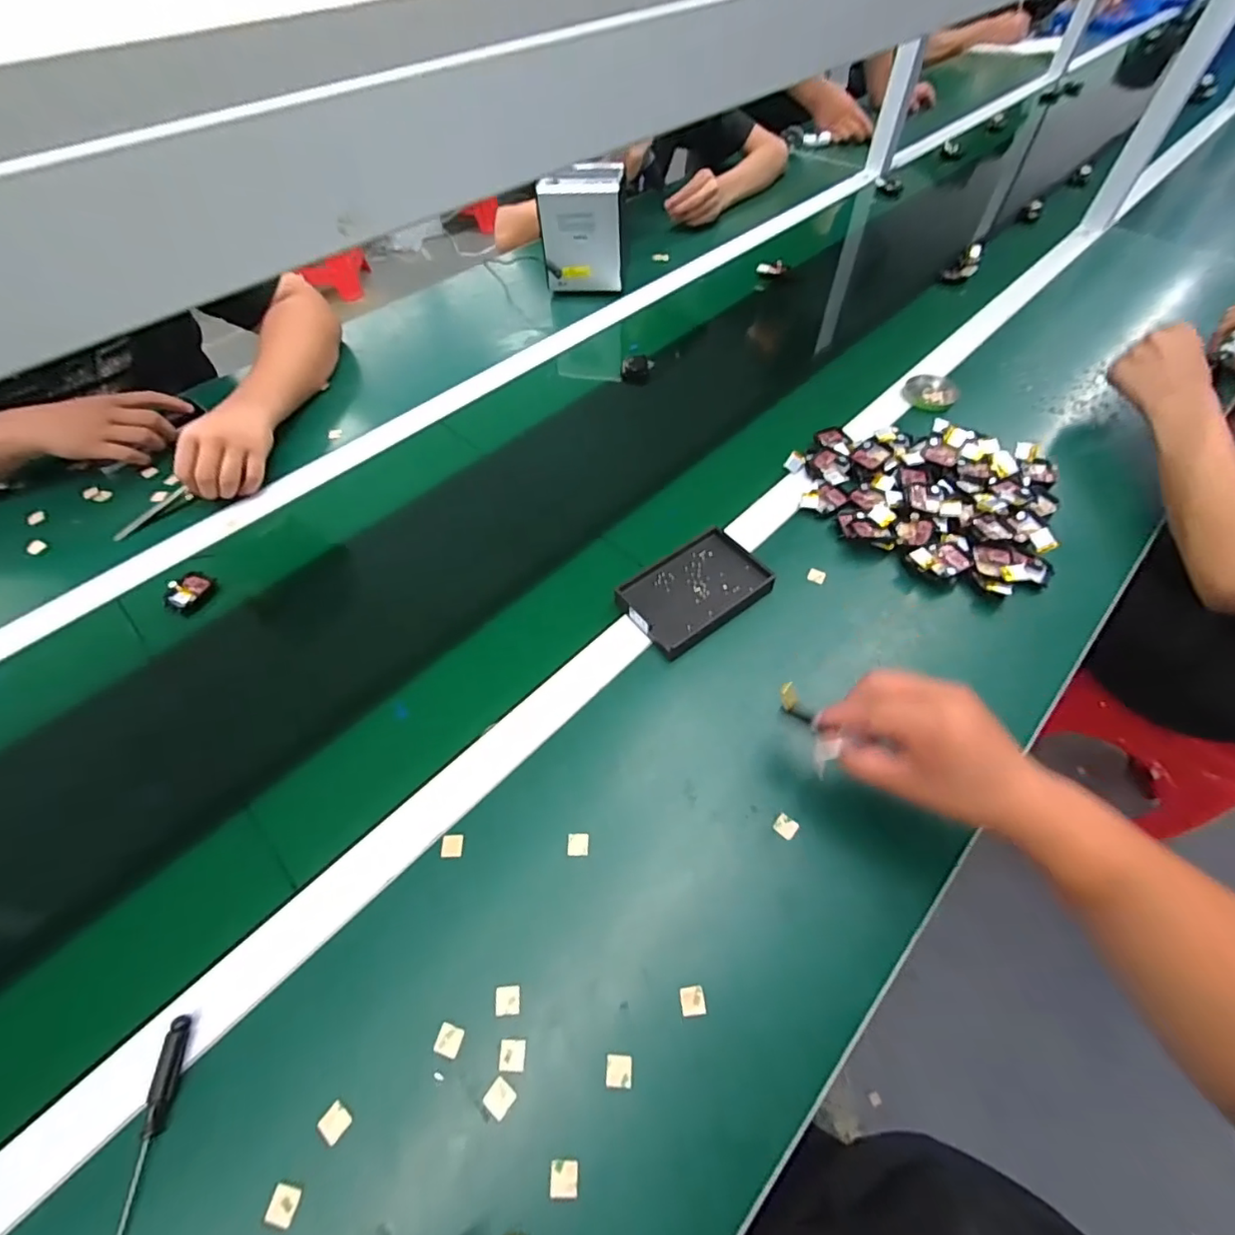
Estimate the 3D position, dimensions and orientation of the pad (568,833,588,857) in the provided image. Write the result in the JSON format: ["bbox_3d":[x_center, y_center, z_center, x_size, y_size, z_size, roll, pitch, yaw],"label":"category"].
[{"bbox_3d":[-0.030,0.176,0.421,0.016,0.004,0.016,-1,56,2],"label":"pad"}]

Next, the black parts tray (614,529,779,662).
[{"bbox_3d":[0.077,-0.027,0.545,0.139,0.026,0.092,-33,61,-18],"label":"black parts tray"}]

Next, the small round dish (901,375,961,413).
[{"bbox_3d":[0.416,-0.298,0.722,0.068,0.020,0.060,26,61,18],"label":"small round dish"}]

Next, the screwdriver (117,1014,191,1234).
[{"bbox_3d":[-0.281,0.319,0.322,0.013,0.014,0.132,-4,56,0],"label":"screwdriver"}]

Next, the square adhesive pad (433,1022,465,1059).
[{"bbox_3d":[-0.111,0.277,0.356,0.017,0.004,0.016,14,58,11],"label":"square adhesive pad"}]

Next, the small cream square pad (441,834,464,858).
[{"bbox_3d":[-0.128,0.177,0.421,0.016,0.004,0.017,-3,56,0],"label":"small cream square pad"}]

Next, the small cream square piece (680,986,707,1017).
[{"bbox_3d":[0.051,0.258,0.365,0.016,0.004,0.016,-4,56,0],"label":"small cream square piece"}]

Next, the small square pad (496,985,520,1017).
[{"bbox_3d":[-0.074,0.259,0.367,0.016,0.004,0.016,-7,56,-2],"label":"small square pad"}]

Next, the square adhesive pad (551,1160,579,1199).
[{"bbox_3d":[-0.031,0.329,0.318,0.016,0.004,0.016,-2,56,1],"label":"square adhesive pad"}]

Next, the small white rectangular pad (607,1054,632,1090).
[{"bbox_3d":[0.001,0.289,0.346,0.016,0.004,0.016,0,56,3],"label":"small white rectangular pad"}]

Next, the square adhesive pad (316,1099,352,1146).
[{"bbox_3d":[-0.174,0.311,0.334,0.016,0.004,0.016,31,63,21],"label":"square adhesive pad"}]

